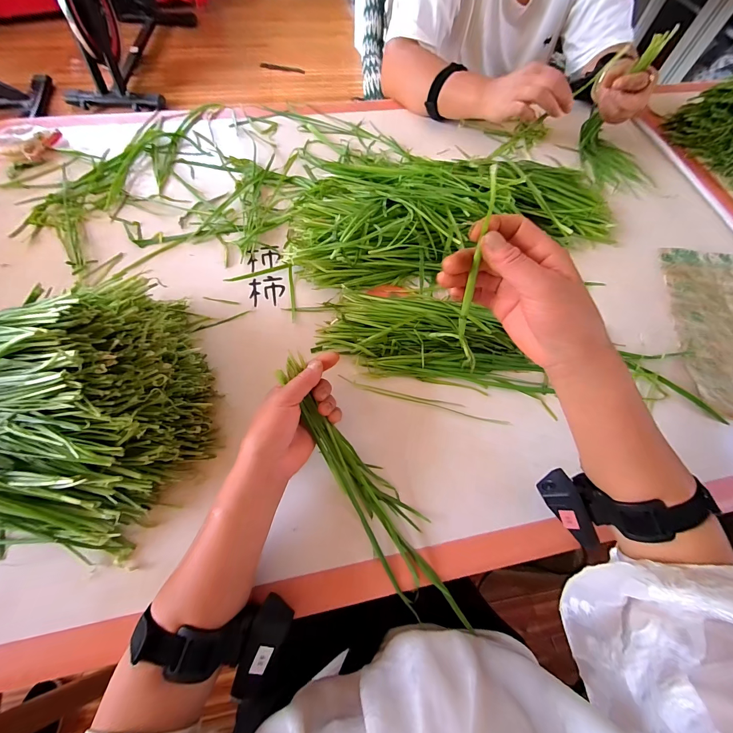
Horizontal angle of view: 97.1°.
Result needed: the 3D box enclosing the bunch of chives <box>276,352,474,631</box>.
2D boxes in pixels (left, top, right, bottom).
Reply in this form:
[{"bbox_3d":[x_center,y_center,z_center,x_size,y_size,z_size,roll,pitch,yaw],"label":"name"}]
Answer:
[{"bbox_3d":[-0.001,0.125,0.336,0.054,0.030,0.300,-32,88,-14],"label":"bunch of chives"}]

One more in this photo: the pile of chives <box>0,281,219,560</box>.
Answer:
[{"bbox_3d":[-0.325,0.042,0.295,0.311,0.141,0.246,-6,69,-4],"label":"pile of chives"}]

